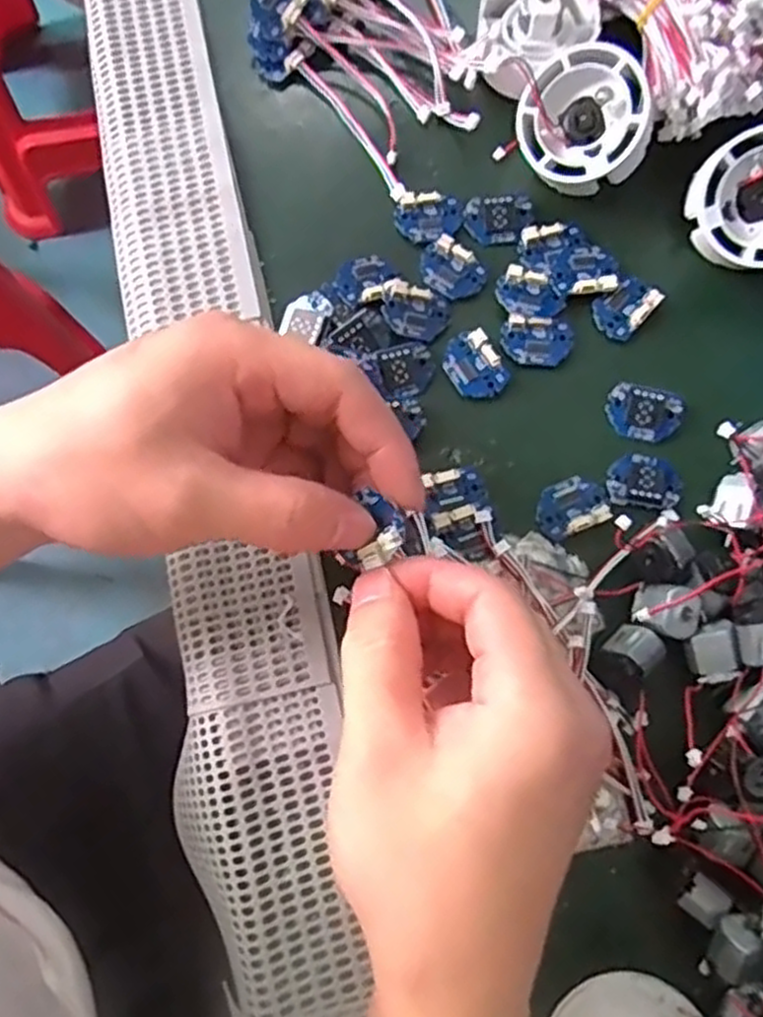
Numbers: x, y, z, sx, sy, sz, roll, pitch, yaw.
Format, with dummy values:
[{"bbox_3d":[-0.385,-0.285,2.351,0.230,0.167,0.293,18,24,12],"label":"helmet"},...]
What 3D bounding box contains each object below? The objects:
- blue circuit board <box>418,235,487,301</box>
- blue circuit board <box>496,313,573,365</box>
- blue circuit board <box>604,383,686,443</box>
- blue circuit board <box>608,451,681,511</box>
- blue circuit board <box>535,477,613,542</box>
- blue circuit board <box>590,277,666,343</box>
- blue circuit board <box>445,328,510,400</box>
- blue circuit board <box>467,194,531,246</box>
[{"bbox_3d":[0.031,-0.107,0.340,0.030,0.004,0.023,37,82,8],"label":"blue circuit board"},{"bbox_3d":[0.068,-0.074,0.332,0.031,0.004,0.021,6,79,3],"label":"blue circuit board"},{"bbox_3d":[0.112,-0.041,0.324,0.031,0.005,0.024,13,79,4],"label":"blue circuit board"},{"bbox_3d":[0.110,-0.012,0.316,0.028,0.004,0.024,13,79,4],"label":"blue circuit board"},{"bbox_3d":[0.079,-0.001,0.317,0.030,0.005,0.022,-23,79,-3],"label":"blue circuit board"},{"bbox_3d":[0.107,-0.088,0.333,0.028,0.007,0.021,-39,80,-6],"label":"blue circuit board"},{"bbox_3d":[0.040,-0.062,0.332,0.022,0.006,0.030,-30,80,-4],"label":"blue circuit board"},{"bbox_3d":[0.053,-0.131,0.346,0.027,0.004,0.023,2,79,2],"label":"blue circuit board"}]

